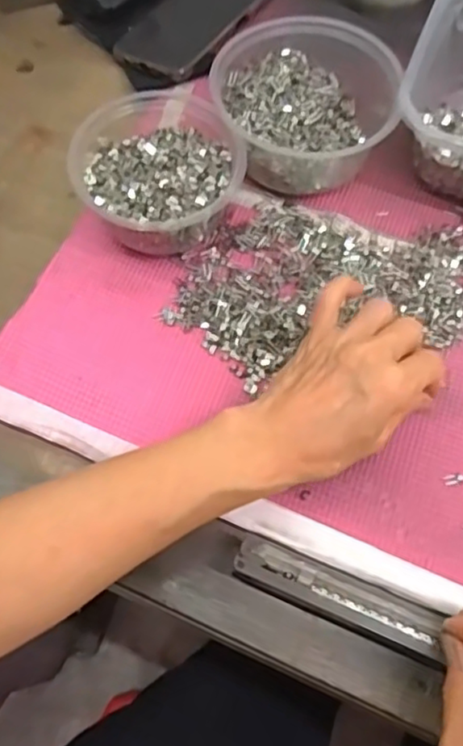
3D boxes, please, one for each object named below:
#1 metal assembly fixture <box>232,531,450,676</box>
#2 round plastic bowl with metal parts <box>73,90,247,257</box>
[{"bbox_3d":[0.058,0.124,0.356,0.116,0.012,0.025,22,69,9],"label":"metal assembly fixture"},{"bbox_3d":[-0.054,-0.145,0.461,0.111,0.059,0.130,-15,67,-6],"label":"round plastic bowl with metal parts"}]

